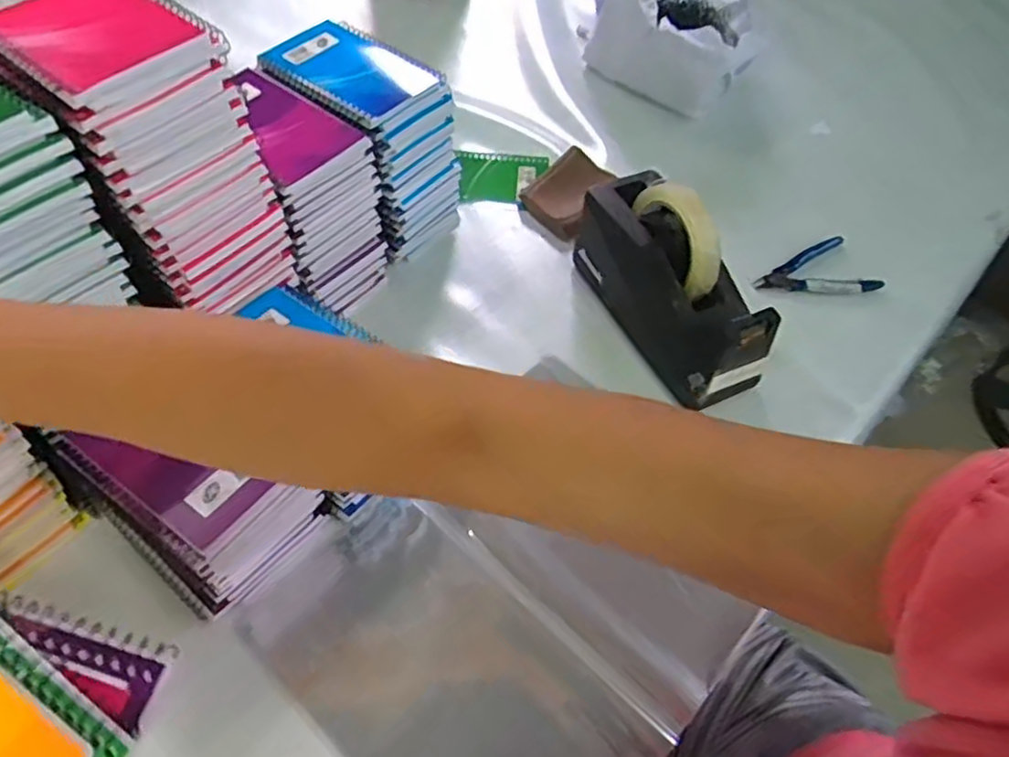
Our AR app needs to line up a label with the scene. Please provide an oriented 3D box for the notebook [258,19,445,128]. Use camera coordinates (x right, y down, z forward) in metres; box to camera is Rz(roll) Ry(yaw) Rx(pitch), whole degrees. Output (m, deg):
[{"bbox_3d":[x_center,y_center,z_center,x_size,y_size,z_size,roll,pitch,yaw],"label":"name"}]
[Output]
[{"bbox_3d":[-0.127,-0.256,0.564,0.135,0.008,0.101,38,59,20],"label":"notebook"}]

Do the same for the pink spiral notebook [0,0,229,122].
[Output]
[{"bbox_3d":[-0.231,-0.196,0.378,0.129,0.015,0.094,37,59,20],"label":"pink spiral notebook"}]

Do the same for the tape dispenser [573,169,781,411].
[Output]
[{"bbox_3d":[0.143,-0.087,0.581,0.071,0.127,0.199,-18,58,-17],"label":"tape dispenser"}]

